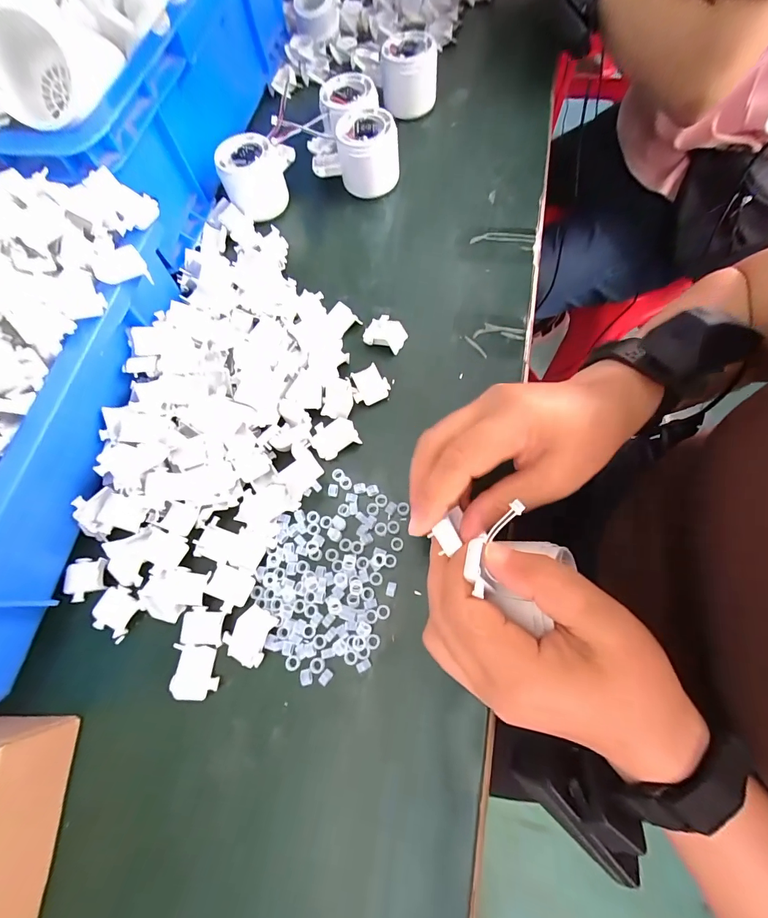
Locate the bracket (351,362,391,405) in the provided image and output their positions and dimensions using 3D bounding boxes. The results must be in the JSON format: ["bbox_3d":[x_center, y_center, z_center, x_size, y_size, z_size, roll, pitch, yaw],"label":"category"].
[{"bbox_3d":[-0.012,-0.058,0.308,0.029,0.012,0.027,-28,71,-8],"label":"bracket"}]

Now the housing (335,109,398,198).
[{"bbox_3d":[-0.015,-0.295,0.374,0.059,0.054,0.057,-6,70,1],"label":"housing"}]

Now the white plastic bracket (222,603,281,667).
[{"bbox_3d":[-0.088,0.115,0.251,0.028,0.004,0.033,27,73,12],"label":"white plastic bracket"}]

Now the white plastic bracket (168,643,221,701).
[{"bbox_3d":[-0.121,0.136,0.245,0.029,0.009,0.032,2,70,3],"label":"white plastic bracket"}]

